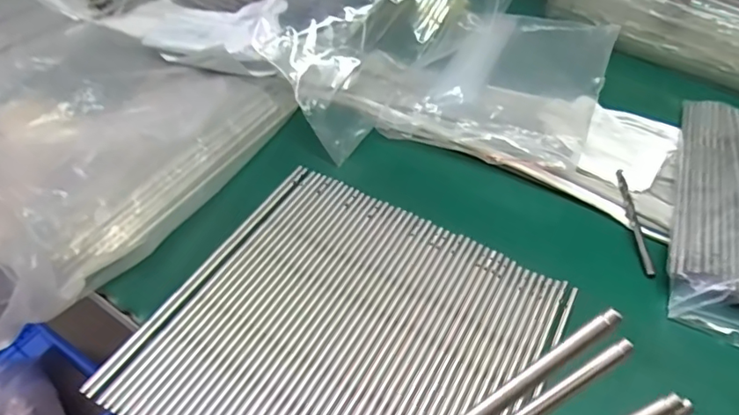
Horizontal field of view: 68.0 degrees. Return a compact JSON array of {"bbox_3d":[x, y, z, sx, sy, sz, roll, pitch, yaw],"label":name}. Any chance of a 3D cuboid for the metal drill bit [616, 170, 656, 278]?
[{"bbox_3d":[0.226,0.011,0.469,0.008,0.013,0.106,1,49,1],"label":"metal drill bit"}]

